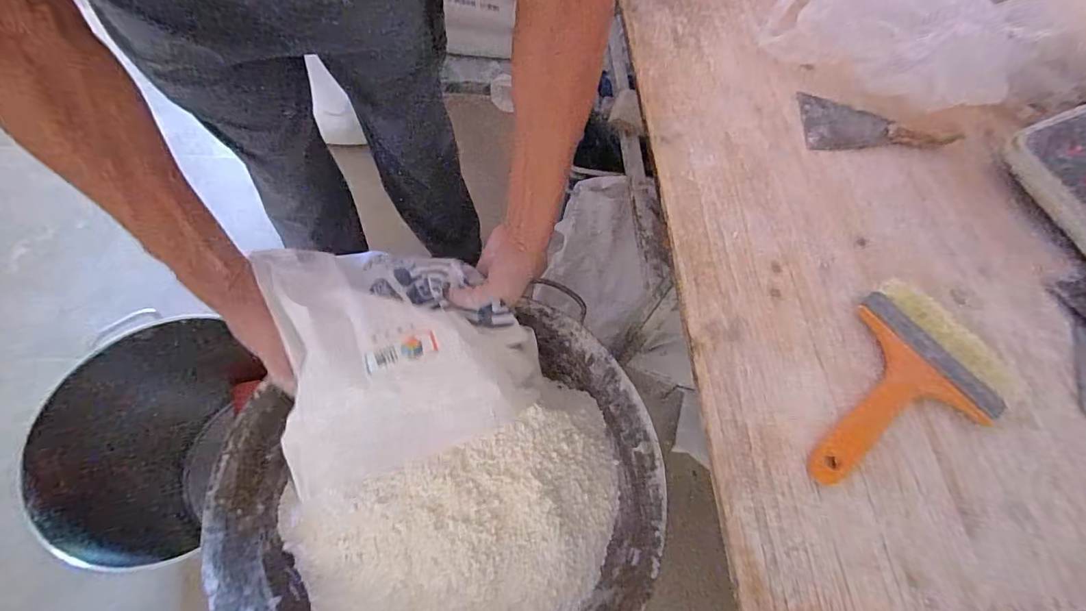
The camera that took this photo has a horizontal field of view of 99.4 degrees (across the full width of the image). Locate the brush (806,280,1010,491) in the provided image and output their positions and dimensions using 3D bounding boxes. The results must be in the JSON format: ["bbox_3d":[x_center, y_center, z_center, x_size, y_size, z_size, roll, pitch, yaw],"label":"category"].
[{"bbox_3d":[0.289,0.071,0.381,0.206,0.019,0.127,-32,71,-20],"label":"brush"}]

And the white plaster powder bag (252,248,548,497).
[{"bbox_3d":[-0.142,0.035,0.477,0.248,0.067,0.243,-13,65,-10],"label":"white plaster powder bag"}]

